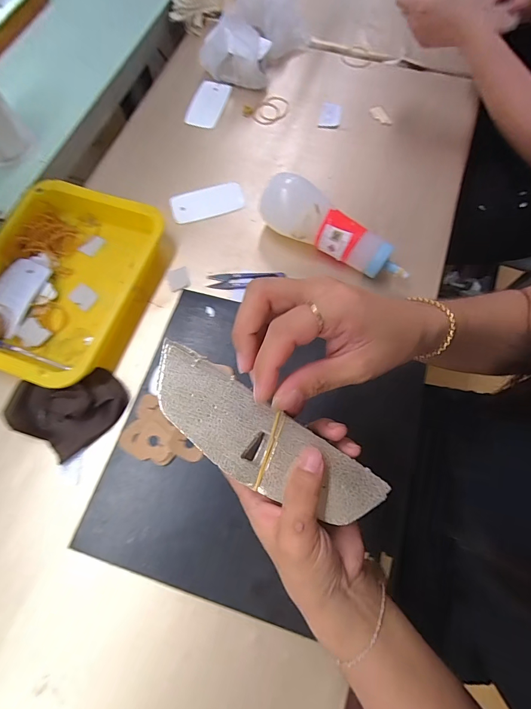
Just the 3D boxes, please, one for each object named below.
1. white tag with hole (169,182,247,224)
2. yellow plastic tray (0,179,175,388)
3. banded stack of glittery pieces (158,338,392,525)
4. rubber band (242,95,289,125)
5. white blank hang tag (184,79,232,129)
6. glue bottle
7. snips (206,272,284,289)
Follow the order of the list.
[{"bbox_3d":[-0.084,-0.221,0.514,0.105,0.004,0.050,-18,71,-7],"label":"white tag with hole"},{"bbox_3d":[-0.252,-0.091,0.442,0.203,0.039,0.250,18,71,5],"label":"yellow plastic tray"},{"bbox_3d":[-0.003,0.057,0.232,0.168,0.010,0.051,32,72,1],"label":"banded stack of glittery pieces"},{"bbox_3d":[0.003,-0.397,0.580,0.079,0.004,0.051,-29,79,-11],"label":"rubber band"},{"bbox_3d":[-0.092,-0.410,0.579,0.052,0.011,0.100,18,69,-5],"label":"white blank hang tag"},{"bbox_3d":[0.089,-0.156,0.455,0.204,0.063,0.062,30,72,9],"label":"glue bottle"},{"bbox_3d":[-0.028,-0.097,0.464,0.097,0.008,0.024,3,70,0],"label":"snips"}]

